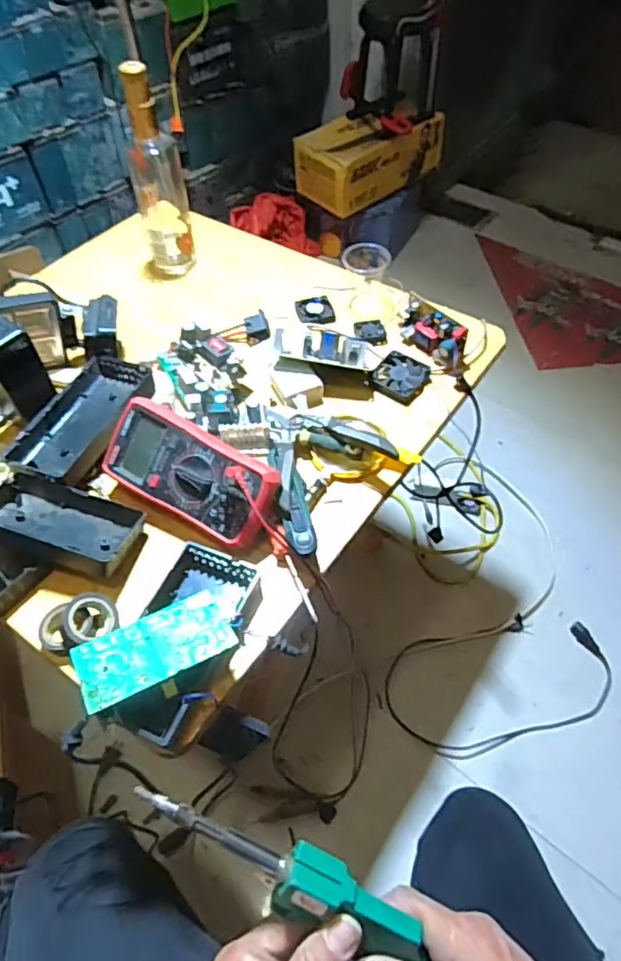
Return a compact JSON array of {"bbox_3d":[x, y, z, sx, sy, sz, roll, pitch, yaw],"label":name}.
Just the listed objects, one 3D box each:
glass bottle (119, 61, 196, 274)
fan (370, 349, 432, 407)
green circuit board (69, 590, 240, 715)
[{"bbox_3d":[-0.216,-0.426,0.823,0.072,0.258,0.083,-11,53,-6],"label":"glass bottle"},{"bbox_3d":[0.111,-0.130,0.730,0.063,0.017,0.063,34,61,25],"label":"fan"},{"bbox_3d":[-0.130,0.138,0.487,0.125,0.005,0.072,-23,41,-24],"label":"green circuit board"}]

